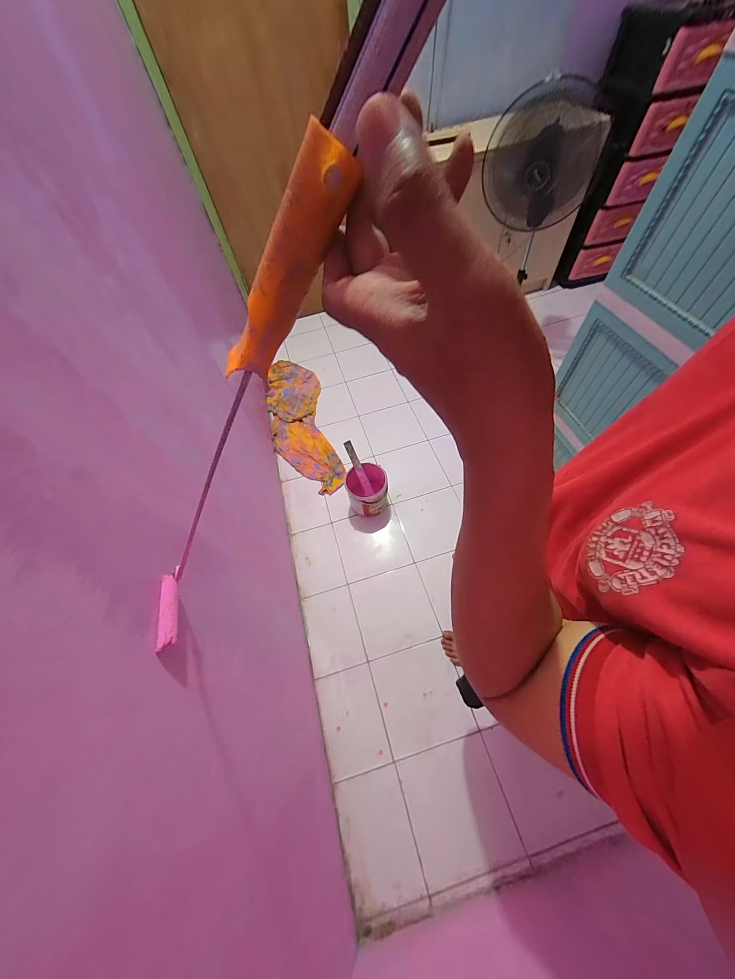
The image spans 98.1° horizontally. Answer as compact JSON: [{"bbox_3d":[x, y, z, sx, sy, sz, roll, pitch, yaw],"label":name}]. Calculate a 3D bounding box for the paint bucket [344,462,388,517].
[{"bbox_3d":[0.000,0.010,1.427,0.178,0.198,0.178,-1,59,2],"label":"paint bucket"}]

